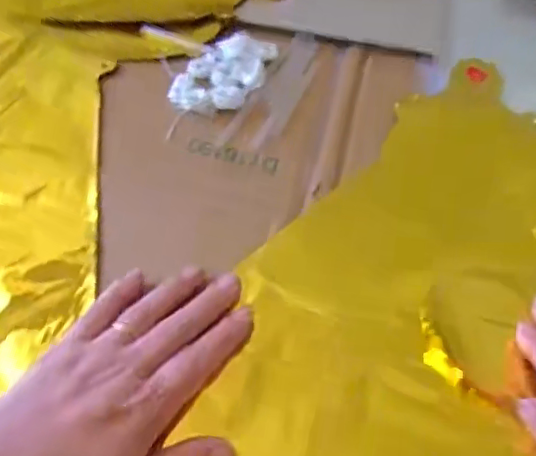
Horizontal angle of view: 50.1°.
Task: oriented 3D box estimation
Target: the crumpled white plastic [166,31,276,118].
[{"bbox_3d":[-0.032,-0.118,0.433,0.054,0.009,0.093,36,63,17],"label":"crumpled white plastic"}]

